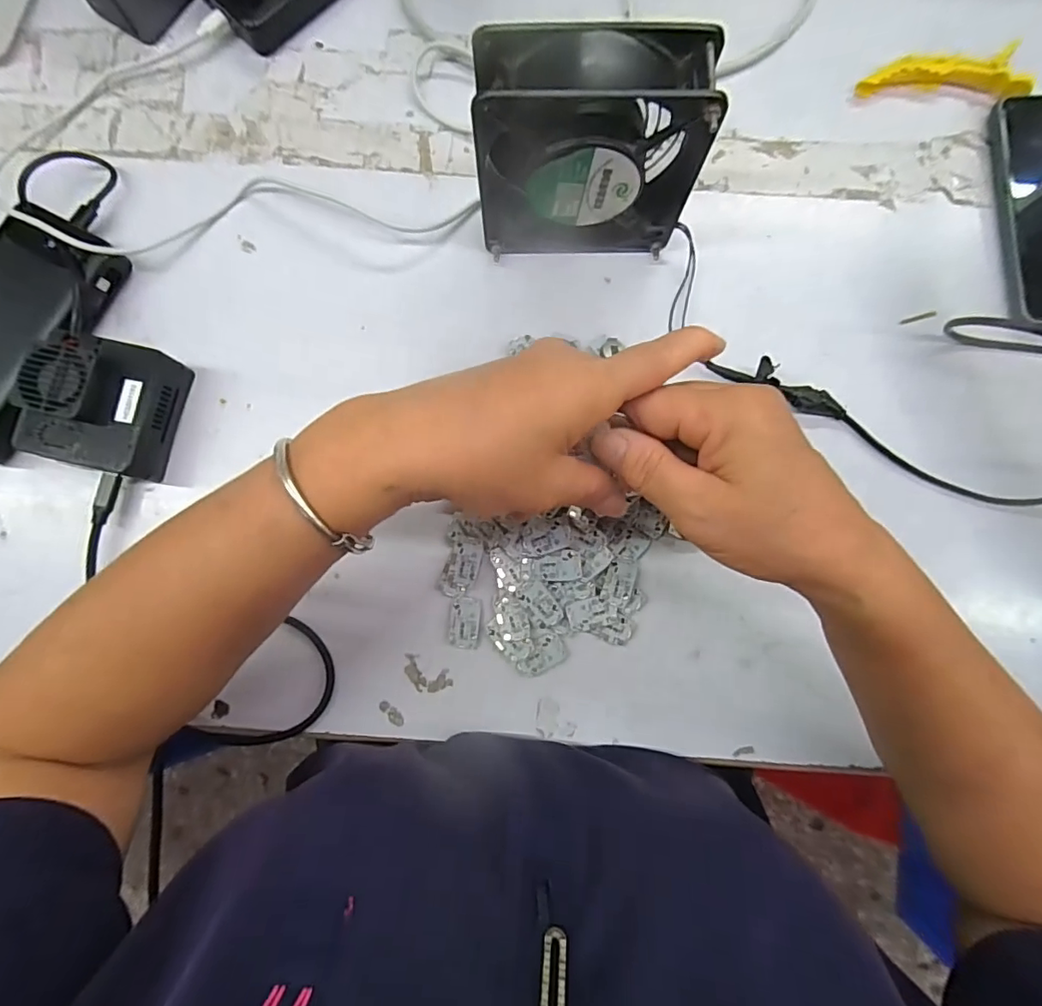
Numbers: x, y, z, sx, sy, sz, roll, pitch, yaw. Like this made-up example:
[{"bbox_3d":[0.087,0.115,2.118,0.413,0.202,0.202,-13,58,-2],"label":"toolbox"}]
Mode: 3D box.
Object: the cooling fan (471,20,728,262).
[{"bbox_3d":[0.037,-0.194,0.306,0.119,0.115,0.046,2,82,1],"label":"cooling fan"}]

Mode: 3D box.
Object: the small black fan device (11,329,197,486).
[{"bbox_3d":[-0.254,-0.059,0.326,0.070,0.045,0.075,12,83,2],"label":"small black fan device"}]

